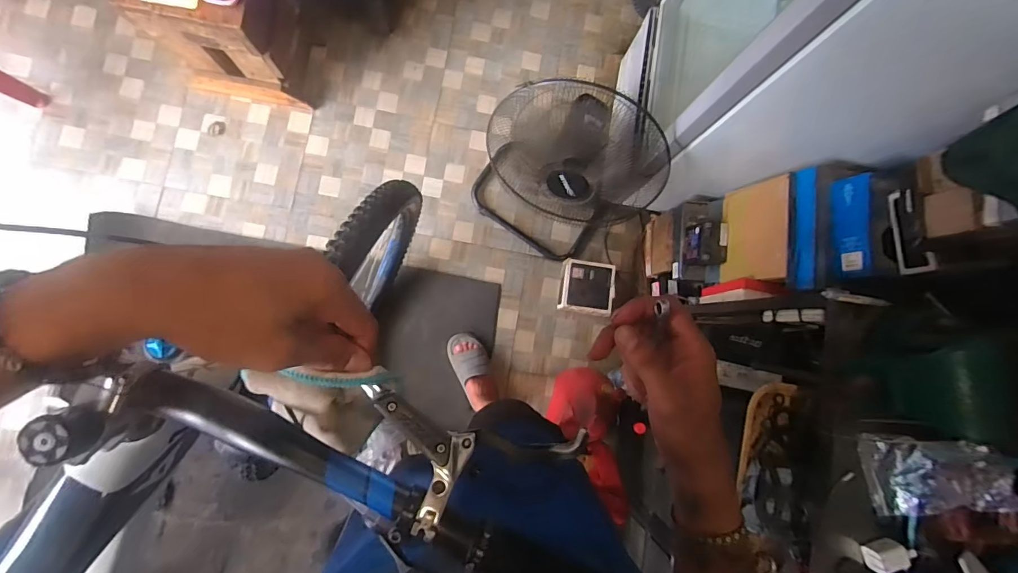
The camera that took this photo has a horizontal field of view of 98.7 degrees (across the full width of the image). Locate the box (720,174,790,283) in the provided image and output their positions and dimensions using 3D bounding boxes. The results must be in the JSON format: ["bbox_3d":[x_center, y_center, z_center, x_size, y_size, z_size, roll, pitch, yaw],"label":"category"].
[{"bbox_3d":[0.622,-0.139,1.113,0.037,0.234,0.251,6,84,-6],"label":"box"}]

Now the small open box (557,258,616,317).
[{"bbox_3d":[0.271,0.004,1.498,0.183,0.080,0.174,8,84,-5],"label":"small open box"}]

